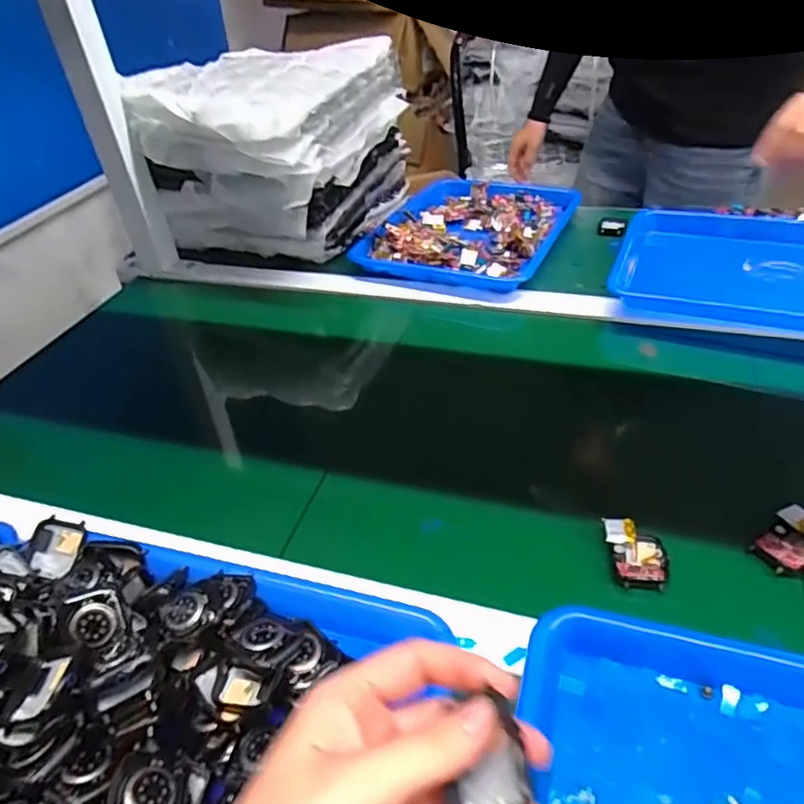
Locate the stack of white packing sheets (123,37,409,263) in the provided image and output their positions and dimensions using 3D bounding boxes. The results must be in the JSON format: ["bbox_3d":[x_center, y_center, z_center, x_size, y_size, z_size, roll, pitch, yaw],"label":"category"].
[{"bbox_3d":[-0.161,-0.368,0.881,0.247,0.217,0.321,13,44,20],"label":"stack of white packing sheets"}]

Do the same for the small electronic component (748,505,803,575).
[{"bbox_3d":[0.284,0.099,0.438,0.057,0.013,0.038,-32,47,-27],"label":"small electronic component"}]

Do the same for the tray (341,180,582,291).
[{"bbox_3d":[0.104,-0.253,0.889,0.254,0.048,0.305,14,44,22],"label":"tray"}]

